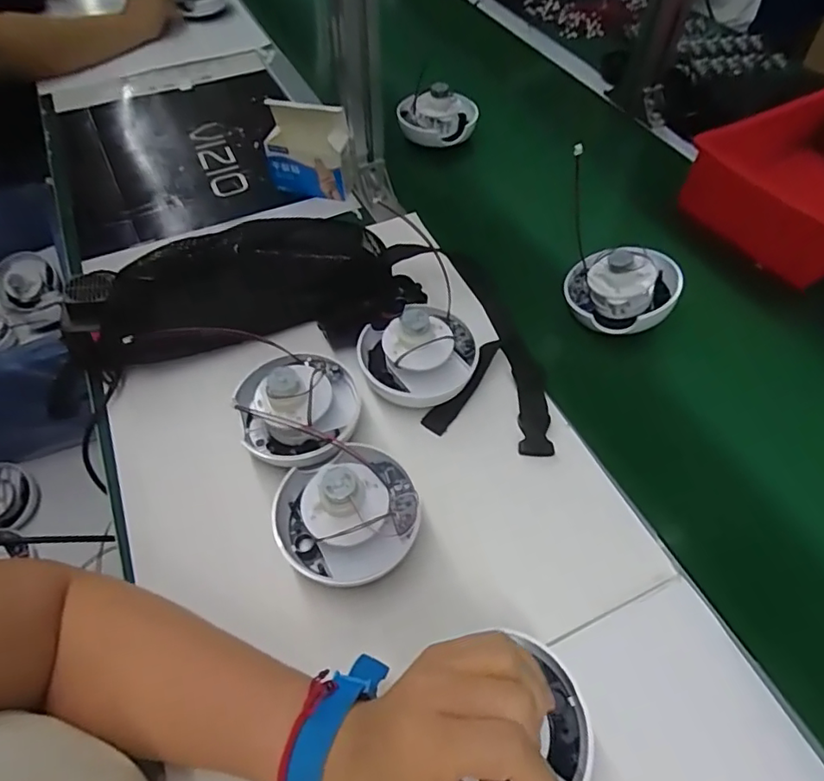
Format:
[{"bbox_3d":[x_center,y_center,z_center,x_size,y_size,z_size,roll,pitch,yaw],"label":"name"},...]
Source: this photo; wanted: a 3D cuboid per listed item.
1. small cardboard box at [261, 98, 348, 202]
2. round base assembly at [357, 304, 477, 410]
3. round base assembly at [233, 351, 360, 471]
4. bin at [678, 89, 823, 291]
[{"bbox_3d":[-0.129,-0.286,0.666,0.099,0.109,0.036,13,55,9],"label":"small cardboard box"},{"bbox_3d":[0.006,-0.039,0.500,0.107,0.062,0.105,-9,54,-7],"label":"round base assembly"},{"bbox_3d":[-0.097,0.007,0.461,0.103,0.052,0.109,-15,55,-11],"label":"round base assembly"},{"bbox_3d":[0.485,-0.248,0.642,0.266,0.078,0.207,-26,58,-18],"label":"bin"}]

